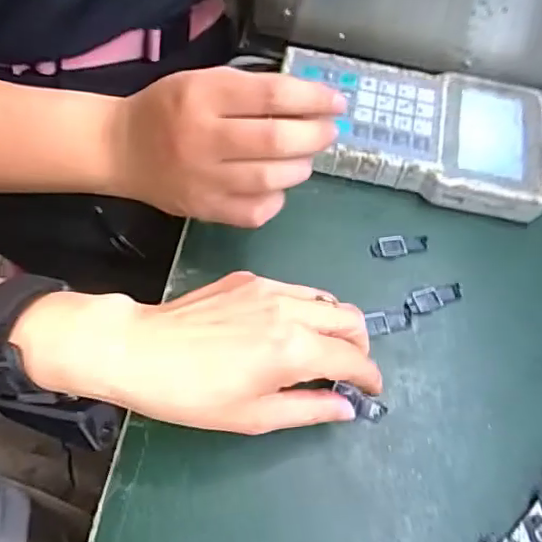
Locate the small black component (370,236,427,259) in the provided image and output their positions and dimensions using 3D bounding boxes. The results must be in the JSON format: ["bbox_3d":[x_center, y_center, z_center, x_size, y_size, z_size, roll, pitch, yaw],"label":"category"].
[{"bbox_3d":[0.089,-0.018,0.398,0.041,0.004,0.016,-9,62,-8],"label":"small black component"}]

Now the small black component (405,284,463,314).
[{"bbox_3d":[0.110,0.017,0.387,0.040,0.004,0.016,-16,63,-11],"label":"small black component"}]

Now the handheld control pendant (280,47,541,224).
[{"bbox_3d":[0.116,-0.102,0.432,0.211,0.030,0.108,10,61,2],"label":"handheld control pendant"}]

